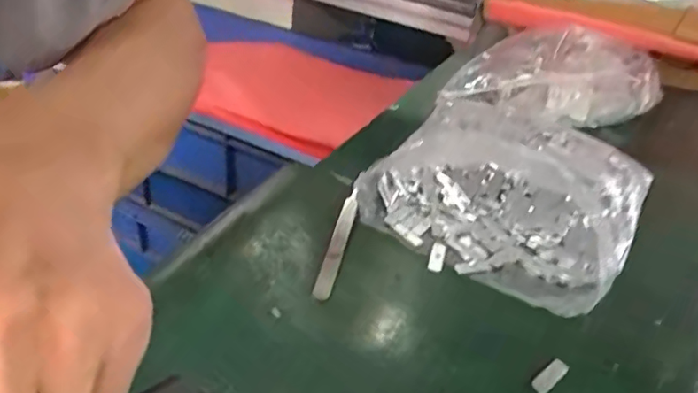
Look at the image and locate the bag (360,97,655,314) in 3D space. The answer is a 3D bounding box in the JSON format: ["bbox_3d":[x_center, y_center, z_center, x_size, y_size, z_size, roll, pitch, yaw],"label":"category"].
[{"bbox_3d":[0.114,-0.012,0.397,0.176,0.036,0.185,26,38,22],"label":"bag"}]

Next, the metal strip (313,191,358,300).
[{"bbox_3d":[-0.006,0.028,0.345,0.010,0.004,0.089,11,43,7],"label":"metal strip"}]

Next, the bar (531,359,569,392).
[{"bbox_3d":[0.102,0.091,0.281,0.025,0.004,0.008,-21,45,-37],"label":"bar"}]

